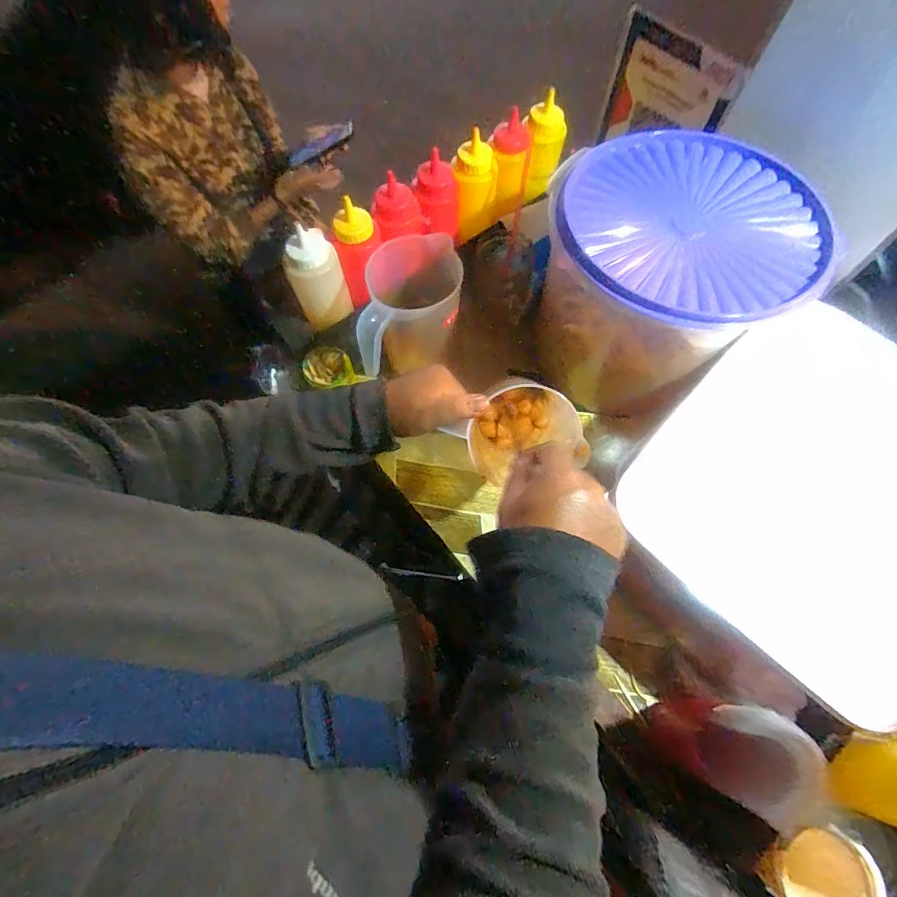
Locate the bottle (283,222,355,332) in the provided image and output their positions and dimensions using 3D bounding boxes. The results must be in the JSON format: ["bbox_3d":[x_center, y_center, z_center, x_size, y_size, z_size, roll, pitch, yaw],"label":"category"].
[{"bbox_3d":[-0.150,-0.188,0.526,0.057,0.106,0.055,-27,69,-11],"label":"bottle"}]

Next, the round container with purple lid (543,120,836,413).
[{"bbox_3d":[0.235,-0.179,0.524,0.243,0.220,0.229,0,66,0],"label":"round container with purple lid"}]

